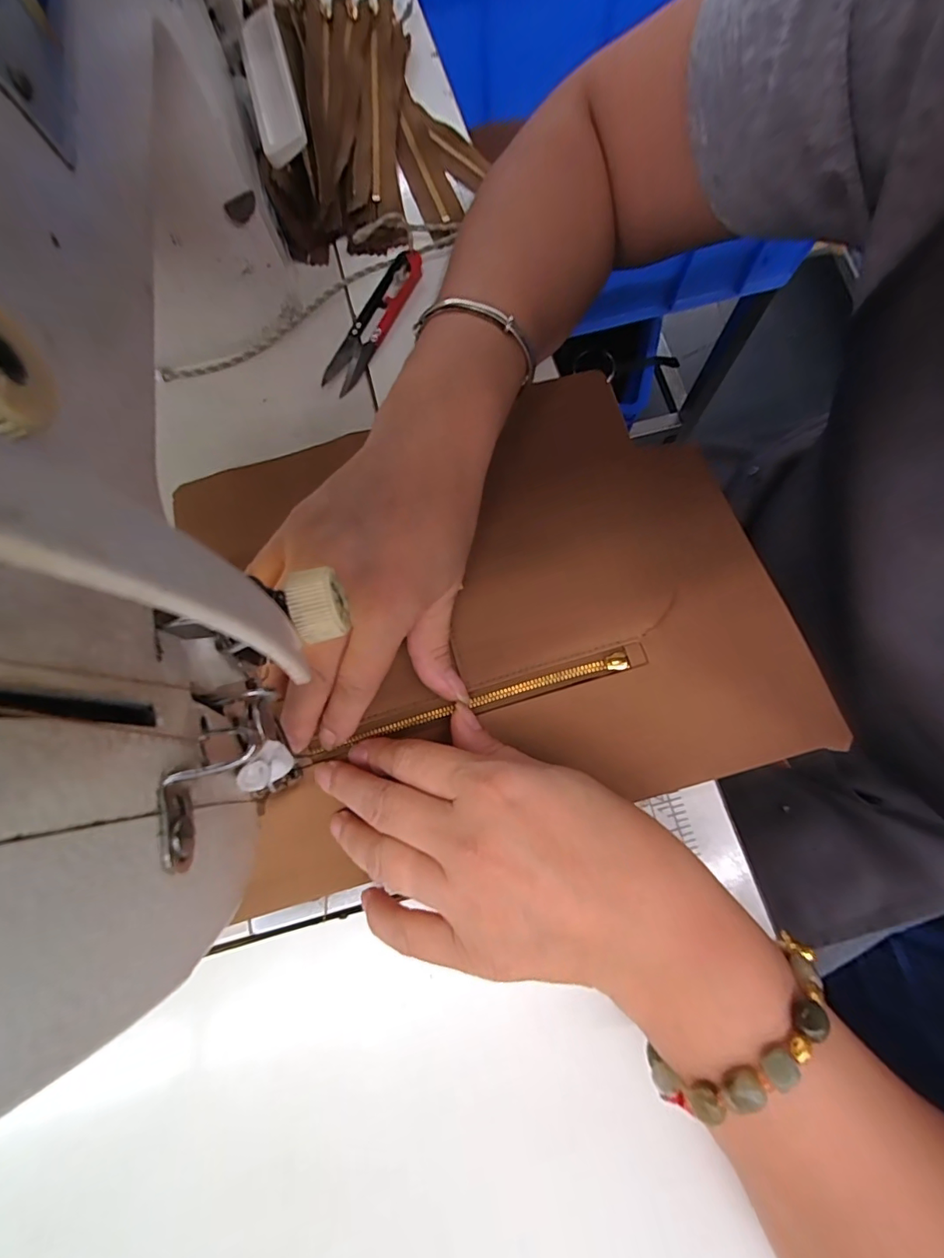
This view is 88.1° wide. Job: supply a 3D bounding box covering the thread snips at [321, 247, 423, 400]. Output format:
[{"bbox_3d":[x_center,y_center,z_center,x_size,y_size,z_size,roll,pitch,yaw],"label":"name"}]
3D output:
[{"bbox_3d":[-0.061,-0.195,0.306,0.022,0.010,0.105,26,78,9],"label":"thread snips"}]

